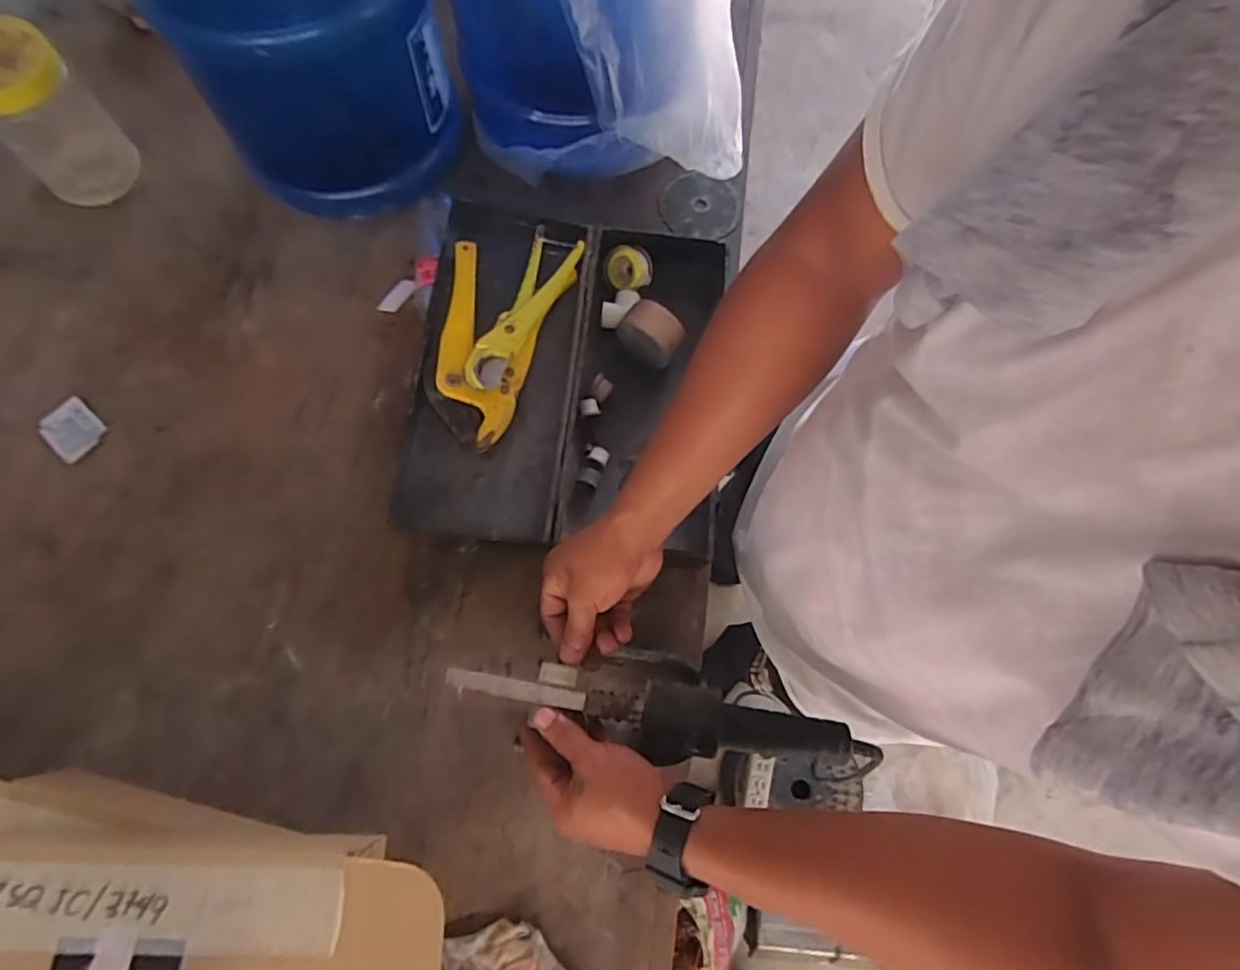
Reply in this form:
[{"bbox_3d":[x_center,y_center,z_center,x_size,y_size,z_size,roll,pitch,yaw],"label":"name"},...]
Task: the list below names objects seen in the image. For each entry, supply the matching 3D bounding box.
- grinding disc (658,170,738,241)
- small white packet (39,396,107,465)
[{"bbox_3d":[0.096,-0.343,0.776,0.094,0.010,0.092,0,74,-2],"label":"grinding disc"},{"bbox_3d":[-0.573,-0.059,0.658,0.061,0.007,0.049,41,75,10],"label":"small white packet"}]

